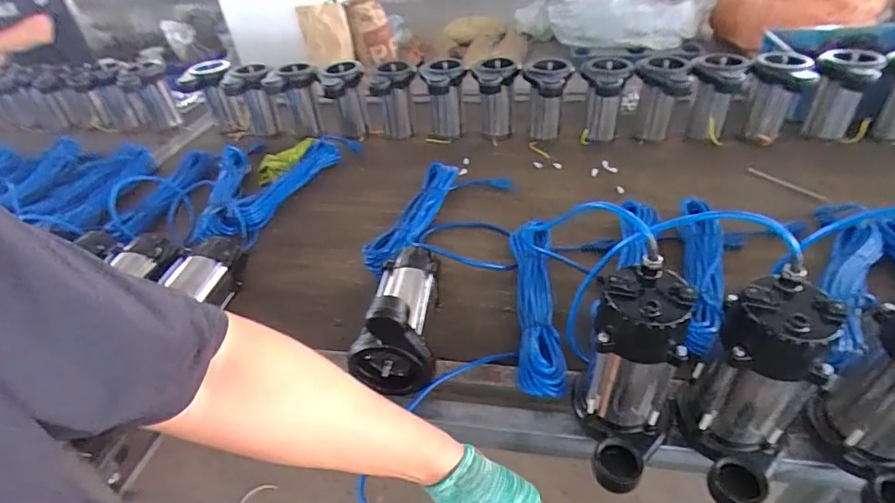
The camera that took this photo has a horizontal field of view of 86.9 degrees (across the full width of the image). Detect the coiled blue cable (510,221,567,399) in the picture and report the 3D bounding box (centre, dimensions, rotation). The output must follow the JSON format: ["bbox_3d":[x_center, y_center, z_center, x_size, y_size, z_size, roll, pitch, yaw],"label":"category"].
[{"bbox_3d":[0.139,0.089,0.744,0.065,0.078,0.292,-1,40,5],"label":"coiled blue cable"}]

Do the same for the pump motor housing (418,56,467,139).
[{"bbox_3d":[-0.004,-0.399,1.282,0.119,0.199,0.115,-7,39,-2],"label":"pump motor housing"}]

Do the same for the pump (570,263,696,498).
[{"bbox_3d":[0.216,0.148,0.536,0.102,0.245,0.142,-6,39,-1],"label":"pump"}]

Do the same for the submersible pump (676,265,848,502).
[{"bbox_3d":[0.323,0.159,0.507,0.113,0.244,0.133,20,46,28],"label":"submersible pump"}]

